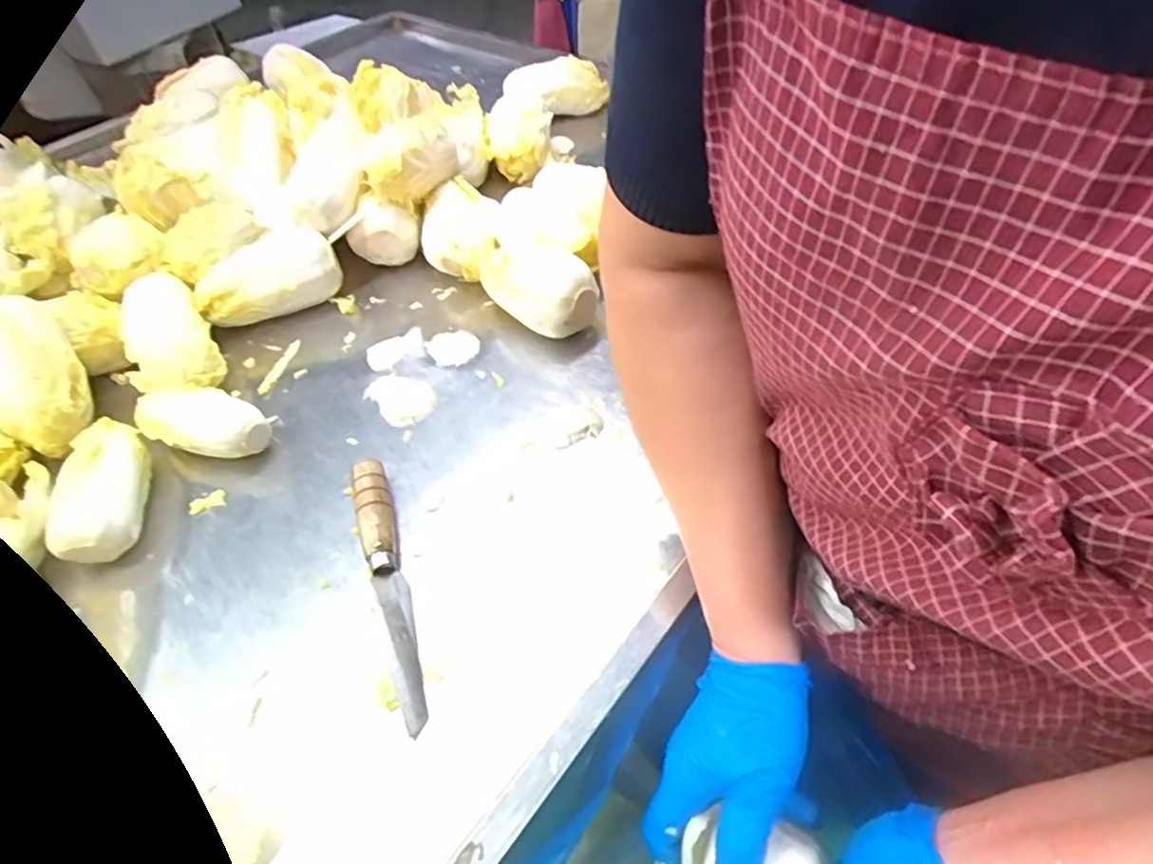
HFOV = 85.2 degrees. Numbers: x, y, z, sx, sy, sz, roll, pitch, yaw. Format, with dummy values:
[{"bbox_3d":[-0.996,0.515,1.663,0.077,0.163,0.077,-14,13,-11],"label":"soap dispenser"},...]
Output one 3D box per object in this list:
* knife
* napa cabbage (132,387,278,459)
[{"bbox_3d":[-0.133,0.103,0.433,0.026,0.028,0.199,-17,50,-9],"label":"knife"},{"bbox_3d":[-0.310,-0.004,0.528,0.108,0.045,0.059,7,51,11],"label":"napa cabbage"}]

